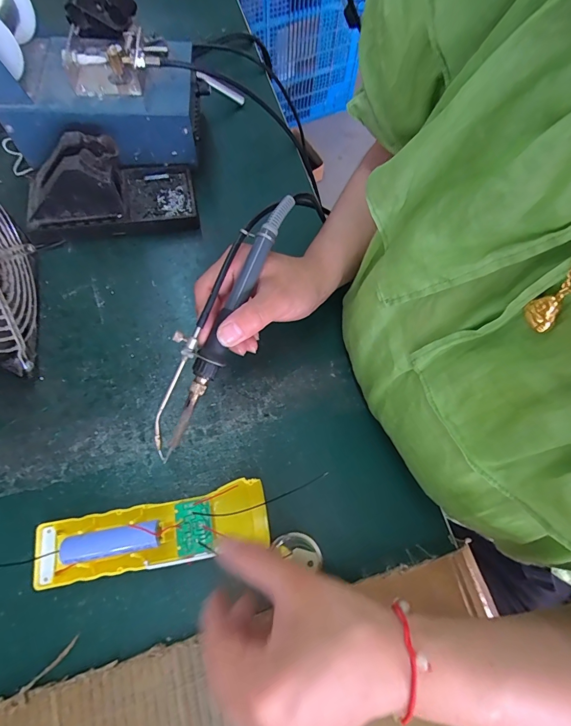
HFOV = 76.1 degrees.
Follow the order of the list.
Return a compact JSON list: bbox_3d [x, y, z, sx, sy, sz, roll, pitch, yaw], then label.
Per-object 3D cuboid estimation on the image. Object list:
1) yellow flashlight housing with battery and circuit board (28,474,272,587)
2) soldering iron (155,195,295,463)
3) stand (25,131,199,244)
[{"bbox_3d":[-0.097,0.126,0.271,0.166,0.029,0.044,-9,68,-6],"label":"yellow flashlight housing with battery and circuit board"},{"bbox_3d":[-0.050,-0.031,0.271,0.031,0.026,0.210,25,87,8],"label":"soldering iron"},{"bbox_3d":[-0.173,-0.178,0.360,0.154,0.074,0.079,-8,68,-6],"label":"stand"}]

